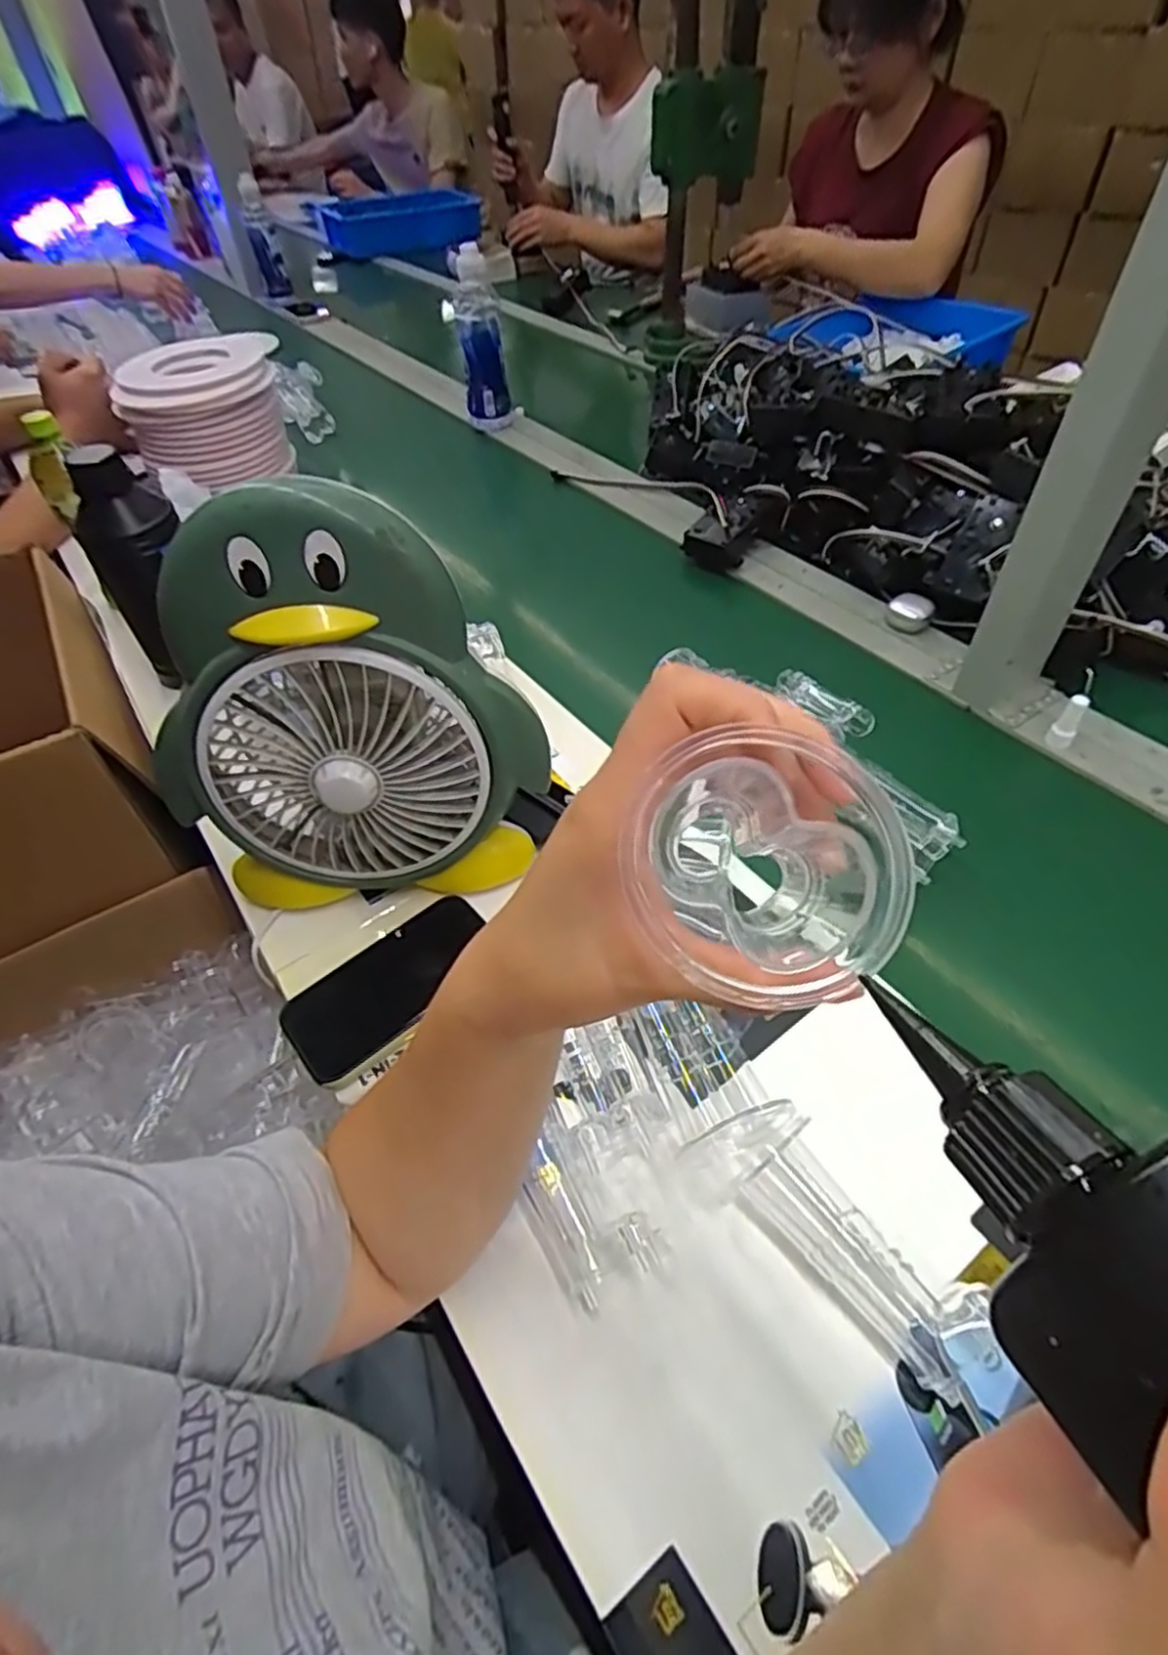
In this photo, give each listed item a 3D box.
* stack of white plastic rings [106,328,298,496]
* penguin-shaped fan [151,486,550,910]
[{"bbox_3d":[-0.537,-0.573,1.039,0.195,0.146,0.183,-37,56,-26],"label":"stack of white plastic rings"},{"bbox_3d":[-0.158,-0.074,0.487,0.250,0.274,0.098,-8,49,-3],"label":"penguin-shaped fan"}]

